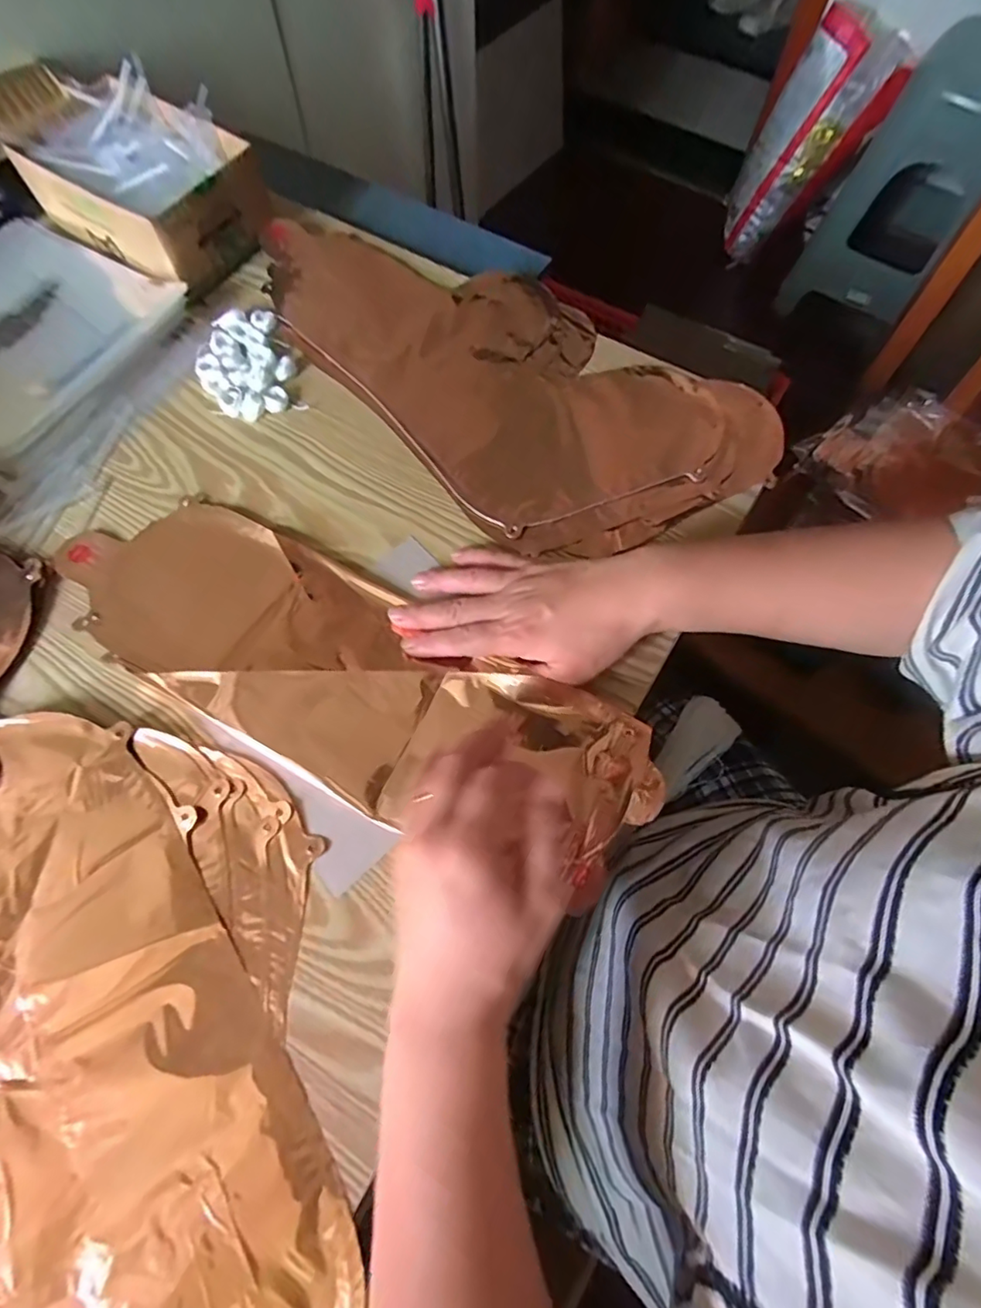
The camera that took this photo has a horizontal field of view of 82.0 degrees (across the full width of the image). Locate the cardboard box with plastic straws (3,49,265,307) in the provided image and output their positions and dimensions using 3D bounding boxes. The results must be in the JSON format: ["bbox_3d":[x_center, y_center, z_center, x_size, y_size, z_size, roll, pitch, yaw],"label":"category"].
[{"bbox_3d":[-0.316,-0.435,0.524,0.195,0.066,0.152,28,71,10],"label":"cardboard box with plastic straws"}]

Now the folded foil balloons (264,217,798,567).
[{"bbox_3d":[0.003,-0.267,0.481,0.240,0.022,0.458,-38,73,-14],"label":"folded foil balloons"}]

